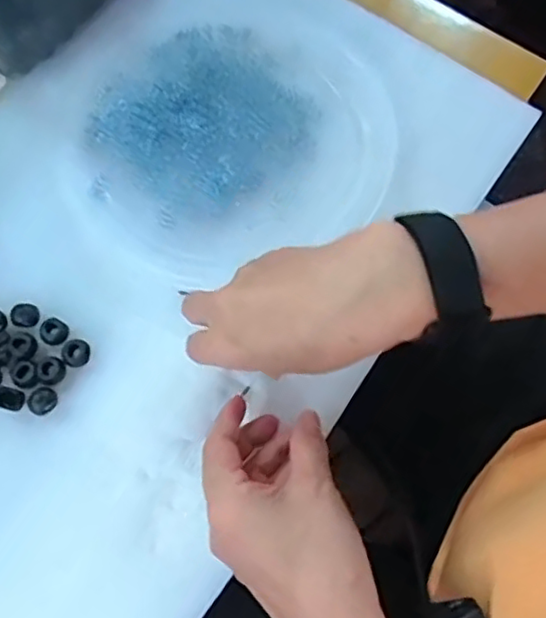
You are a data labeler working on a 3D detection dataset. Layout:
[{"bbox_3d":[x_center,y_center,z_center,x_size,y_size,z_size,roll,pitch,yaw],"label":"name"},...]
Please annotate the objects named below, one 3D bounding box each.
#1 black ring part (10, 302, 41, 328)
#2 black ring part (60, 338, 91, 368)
[{"bbox_3d":[-0.165,0.004,0.421,0.018,0.004,0.017,1,70,-2],"label":"black ring part"},{"bbox_3d":[-0.129,0.029,0.413,0.017,0.006,0.017,-13,72,-7],"label":"black ring part"}]

